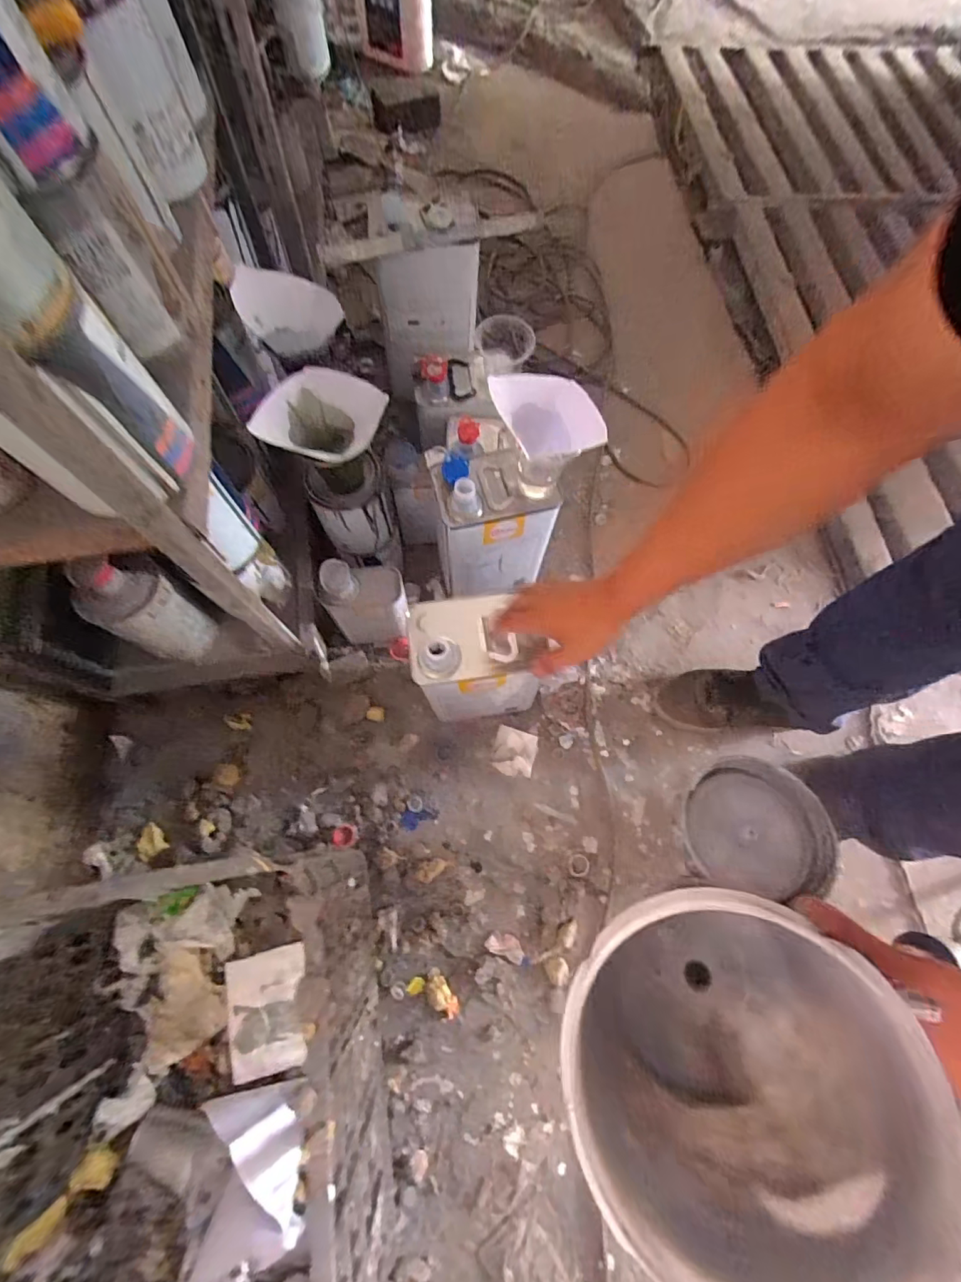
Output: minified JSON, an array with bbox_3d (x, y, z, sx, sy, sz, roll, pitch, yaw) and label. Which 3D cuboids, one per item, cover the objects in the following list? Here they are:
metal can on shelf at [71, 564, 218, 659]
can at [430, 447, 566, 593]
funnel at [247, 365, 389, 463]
[{"bbox_3d":[-0.407,-0.031,0.609,0.073,0.153,0.076,1,72,-2],"label":"metal can on shelf"},{"bbox_3d":[0.016,-0.168,0.754,0.151,0.286,0.098,-13,71,-6],"label":"can"},{"bbox_3d":[-0.174,-0.241,0.547,0.130,0.075,0.102,6,72,0],"label":"funnel"}]

